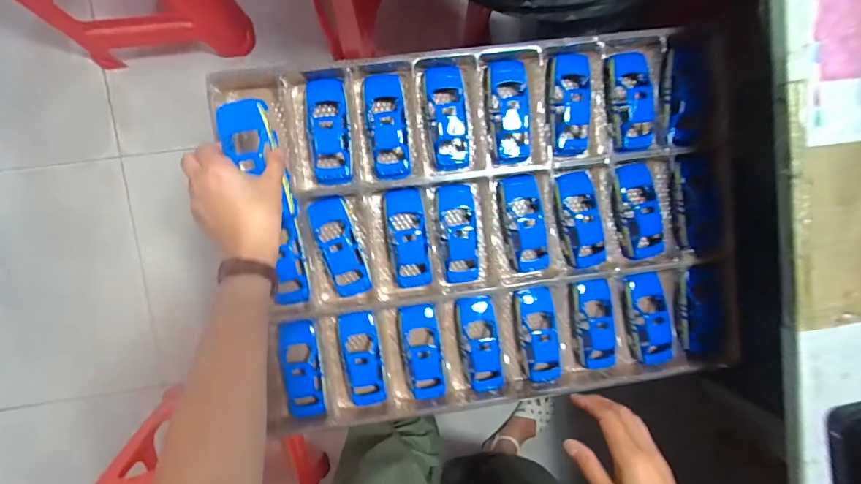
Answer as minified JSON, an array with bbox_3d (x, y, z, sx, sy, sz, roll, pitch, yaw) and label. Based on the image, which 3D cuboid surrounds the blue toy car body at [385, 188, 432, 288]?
[{"bbox_3d":[-0.028,-0.005,0.548,0.047,0.024,0.127,-8,96,-4],"label":"blue toy car body"}]

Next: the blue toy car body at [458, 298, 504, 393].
[{"bbox_3d":[0.070,0.141,0.566,0.050,0.035,0.128,-9,96,-4],"label":"blue toy car body"}]

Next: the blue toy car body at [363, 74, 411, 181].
[{"bbox_3d":[-0.054,-0.147,0.538,0.052,0.023,0.132,-9,96,-4],"label":"blue toy car body"}]

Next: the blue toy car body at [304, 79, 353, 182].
[{"bbox_3d":[-0.129,-0.141,0.535,0.050,0.026,0.132,-6,96,-4],"label":"blue toy car body"}]

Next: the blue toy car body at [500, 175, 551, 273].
[{"bbox_3d":[0.129,-0.025,0.563,0.049,0.025,0.130,-13,97,-4],"label":"blue toy car body"}]

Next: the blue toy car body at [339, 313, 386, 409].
[{"bbox_3d":[-0.089,0.154,0.553,0.047,0.026,0.122,-9,96,-4],"label":"blue toy car body"}]

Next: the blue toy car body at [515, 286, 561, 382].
[{"bbox_3d":[0.148,0.129,0.583,0.051,0.040,0.130,-5,96,-4],"label":"blue toy car body"}]

